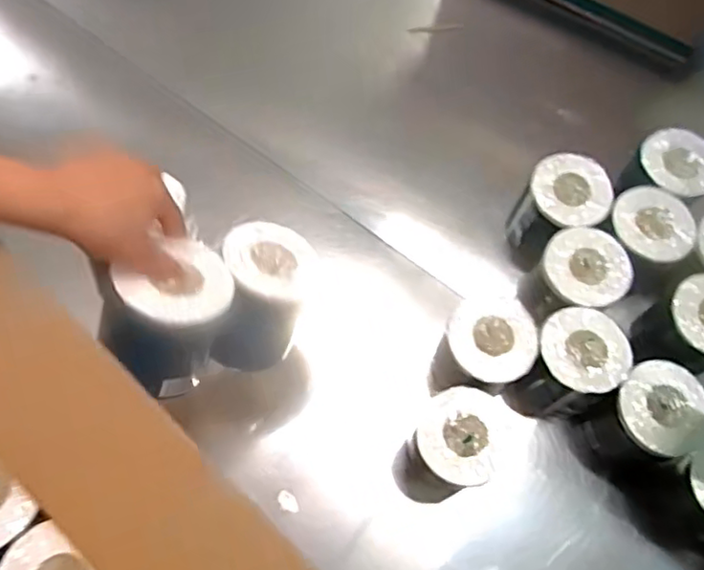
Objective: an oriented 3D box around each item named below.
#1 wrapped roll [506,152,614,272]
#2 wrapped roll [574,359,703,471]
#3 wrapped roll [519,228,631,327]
[{"bbox_3d":[0.245,-0.087,0.774,0.105,0.107,0.090,-39,76,-16],"label":"wrapped roll"},{"bbox_3d":[0.311,0.146,0.693,0.092,0.123,0.089,1,69,-3],"label":"wrapped roll"},{"bbox_3d":[0.254,-0.005,0.734,0.097,0.093,0.092,-24,72,-11],"label":"wrapped roll"}]

